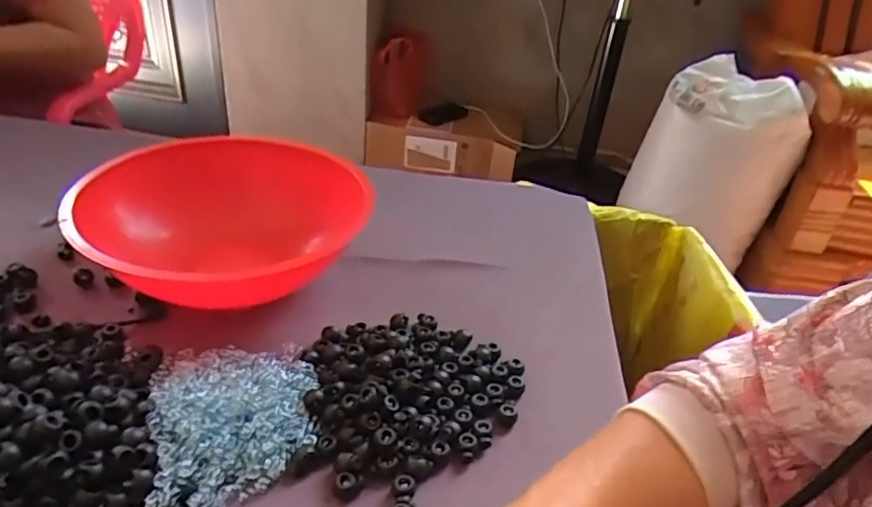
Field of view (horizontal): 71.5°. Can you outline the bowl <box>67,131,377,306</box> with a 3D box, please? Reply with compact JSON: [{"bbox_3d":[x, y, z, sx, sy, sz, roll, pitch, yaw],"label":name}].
[{"bbox_3d":[-0.192,-0.032,0.558,0.234,0.083,0.234,4,34,-3],"label":"bowl"}]

